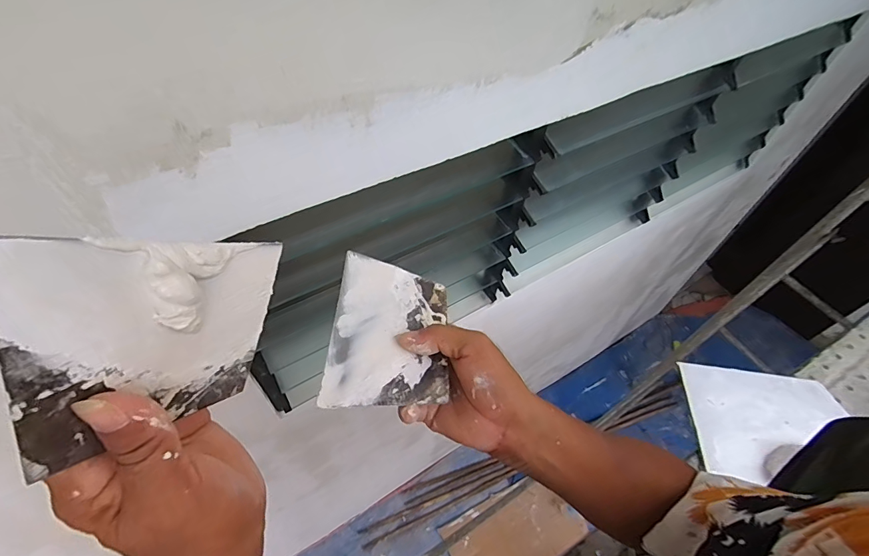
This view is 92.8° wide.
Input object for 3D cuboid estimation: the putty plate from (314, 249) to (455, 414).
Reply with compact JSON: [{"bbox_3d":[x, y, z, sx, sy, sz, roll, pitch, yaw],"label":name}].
[{"bbox_3d":[-0.033,0.042,0.333,0.091,0.004,0.138,14,46,-15],"label":"putty plate"}]

